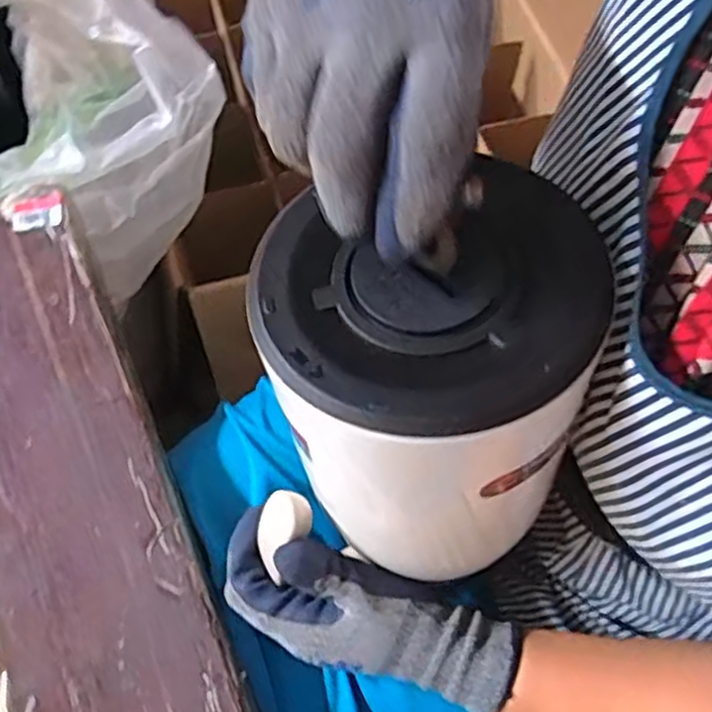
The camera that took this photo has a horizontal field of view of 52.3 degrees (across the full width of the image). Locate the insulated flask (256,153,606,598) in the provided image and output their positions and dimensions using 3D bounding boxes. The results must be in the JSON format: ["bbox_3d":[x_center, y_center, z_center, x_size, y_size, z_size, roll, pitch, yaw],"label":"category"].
[{"bbox_3d":[0.029,0.019,0.330,0.124,0.168,0.136,-3,63,0],"label":"insulated flask"}]

